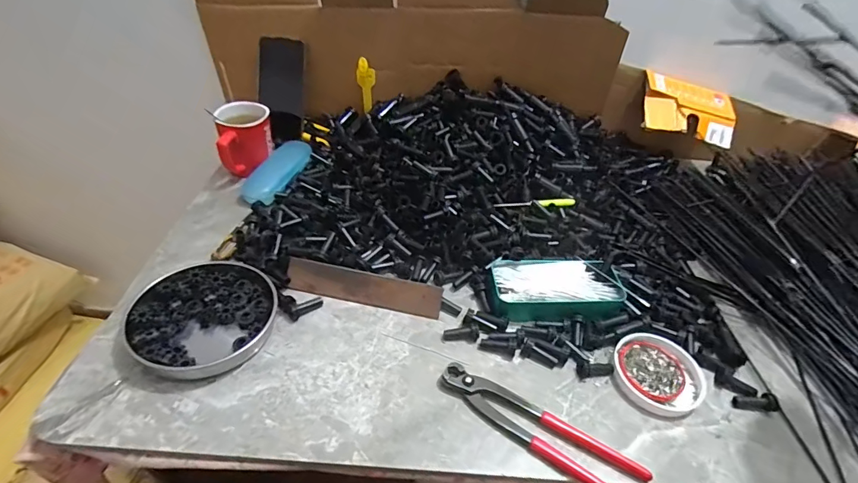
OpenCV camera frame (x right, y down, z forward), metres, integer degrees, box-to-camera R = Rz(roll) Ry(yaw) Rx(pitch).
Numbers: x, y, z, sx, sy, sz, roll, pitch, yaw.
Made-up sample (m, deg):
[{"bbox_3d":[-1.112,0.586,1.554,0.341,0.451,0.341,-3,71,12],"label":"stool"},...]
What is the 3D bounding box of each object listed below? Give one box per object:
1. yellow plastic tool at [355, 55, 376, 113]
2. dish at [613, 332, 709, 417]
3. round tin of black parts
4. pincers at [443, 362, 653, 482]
[{"bbox_3d":[-0.110,-0.272,0.768,0.032,0.092,0.006,-5,42,-13],"label":"yellow plastic tool"},{"bbox_3d":[0.239,0.136,0.455,0.089,0.018,0.080,18,42,13],"label":"dish"},{"bbox_3d":[-0.232,0.074,0.454,0.136,0.028,0.132,4,41,-3],"label":"round tin of black parts"},{"bbox_3d":[0.101,0.171,0.404,0.195,0.014,0.043,25,44,20],"label":"pincers"}]

